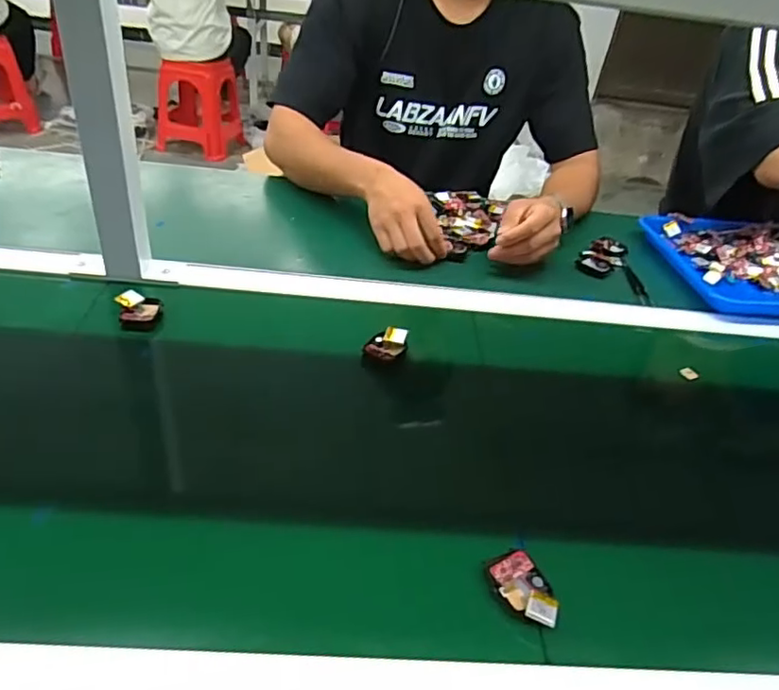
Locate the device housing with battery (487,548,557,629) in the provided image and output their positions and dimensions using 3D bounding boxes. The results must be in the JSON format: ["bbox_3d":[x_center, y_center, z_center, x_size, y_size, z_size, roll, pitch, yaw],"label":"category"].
[{"bbox_3d":[0.094,0.169,0.417,0.034,0.010,0.056,-8,38,-21],"label":"device housing with battery"}]

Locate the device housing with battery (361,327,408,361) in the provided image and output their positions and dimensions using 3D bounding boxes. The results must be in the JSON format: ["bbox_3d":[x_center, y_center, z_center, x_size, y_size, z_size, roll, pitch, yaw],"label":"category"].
[{"bbox_3d":[-0.003,-0.002,0.616,0.042,0.016,0.040,5,35,-3],"label":"device housing with battery"}]

